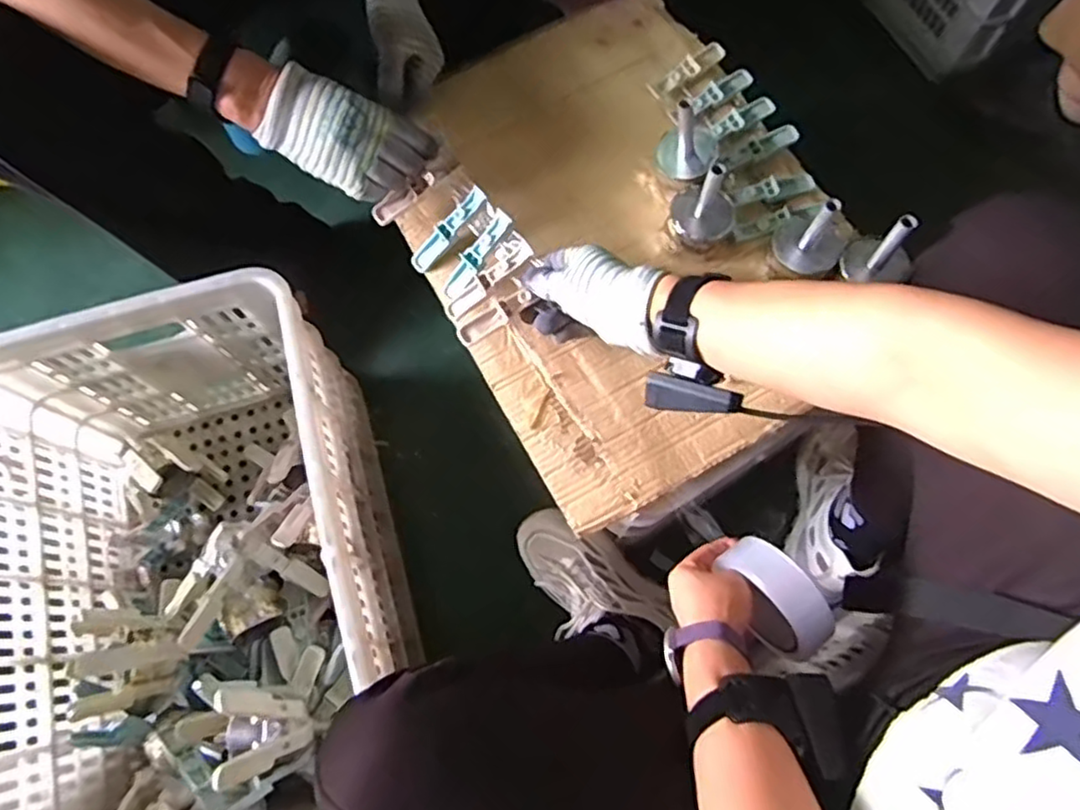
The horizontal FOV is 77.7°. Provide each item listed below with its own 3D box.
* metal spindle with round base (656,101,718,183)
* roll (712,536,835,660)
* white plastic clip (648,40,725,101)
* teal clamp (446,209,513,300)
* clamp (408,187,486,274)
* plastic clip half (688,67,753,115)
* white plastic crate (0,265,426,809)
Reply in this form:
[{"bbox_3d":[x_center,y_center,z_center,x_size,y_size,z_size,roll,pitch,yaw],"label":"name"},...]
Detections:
[{"bbox_3d":[0.148,-0.261,0.663,0.058,0.086,0.051,16,73,5],"label":"metal spindle with round base"},{"bbox_3d":[0.196,0.163,0.570,0.044,0.083,0.095,-35,76,-11],"label":"roll"},{"bbox_3d":[0.167,-0.384,0.768,0.111,0.017,0.025,-39,76,-11],"label":"white plastic clip"},{"bbox_3d":[-0.062,-0.148,0.657,0.025,0.015,0.098,45,111,13],"label":"teal clamp"},{"bbox_3d":[-0.093,-0.177,0.676,0.101,0.008,0.021,-45,76,15],"label":"clamp"},{"bbox_3d":[0.202,-0.355,0.752,0.079,0.015,0.025,-30,75,-9],"label":"plastic clip half"},{"bbox_3d":[-0.364,0.182,0.744,0.354,0.297,0.523,-16,73,-5],"label":"white plastic crate"}]

